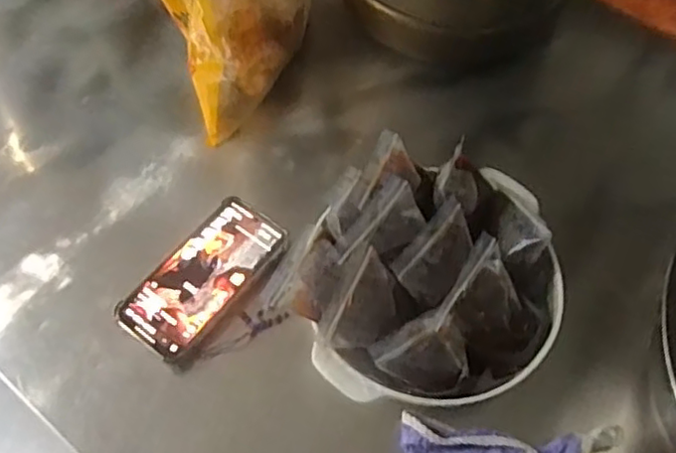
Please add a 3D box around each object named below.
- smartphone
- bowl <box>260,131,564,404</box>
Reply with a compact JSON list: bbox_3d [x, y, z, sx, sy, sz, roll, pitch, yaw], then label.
[{"bbox_3d":[-0.121,0.044,0.595,0.076,0.011,0.160,36,66,14],"label":"smartphone"},{"bbox_3d":[0.080,0.043,0.562,0.212,0.090,0.233,0,62,0],"label":"bowl"}]

